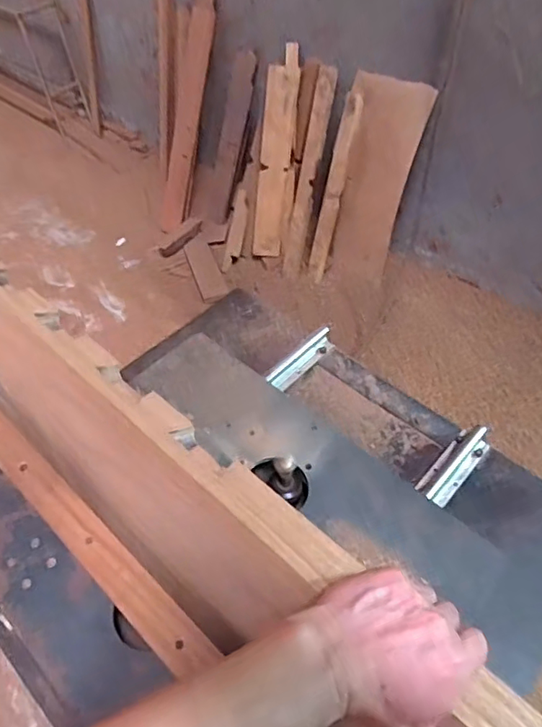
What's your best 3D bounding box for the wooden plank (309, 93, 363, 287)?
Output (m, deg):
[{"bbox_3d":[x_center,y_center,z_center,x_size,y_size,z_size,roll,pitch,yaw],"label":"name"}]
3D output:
[{"bbox_3d":[0.212,-0.576,1.833,0.071,0.619,0.039,20,32,15],"label":"wooden plank"}]

